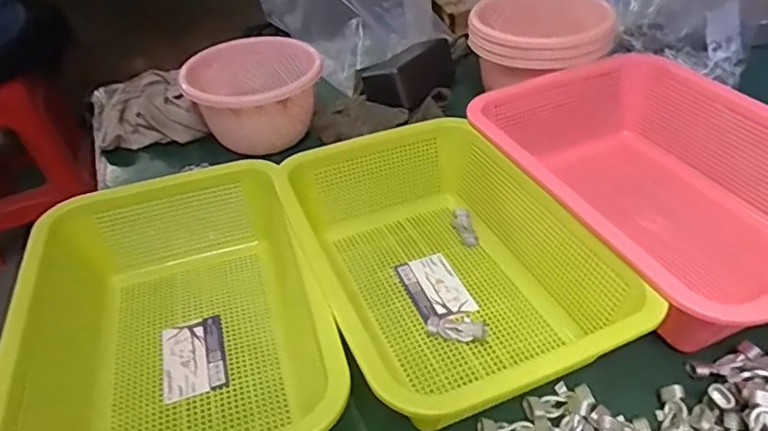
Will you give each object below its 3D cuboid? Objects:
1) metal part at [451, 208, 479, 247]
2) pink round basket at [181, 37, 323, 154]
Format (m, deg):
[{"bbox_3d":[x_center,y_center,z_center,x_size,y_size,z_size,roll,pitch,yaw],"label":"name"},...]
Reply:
[{"bbox_3d":[0.073,0.010,0.496,0.017,0.015,0.038,-12,40,-5],"label":"metal part"},{"bbox_3d":[-0.137,-0.128,0.613,0.141,0.090,0.131,-23,42,-18],"label":"pink round basket"}]

